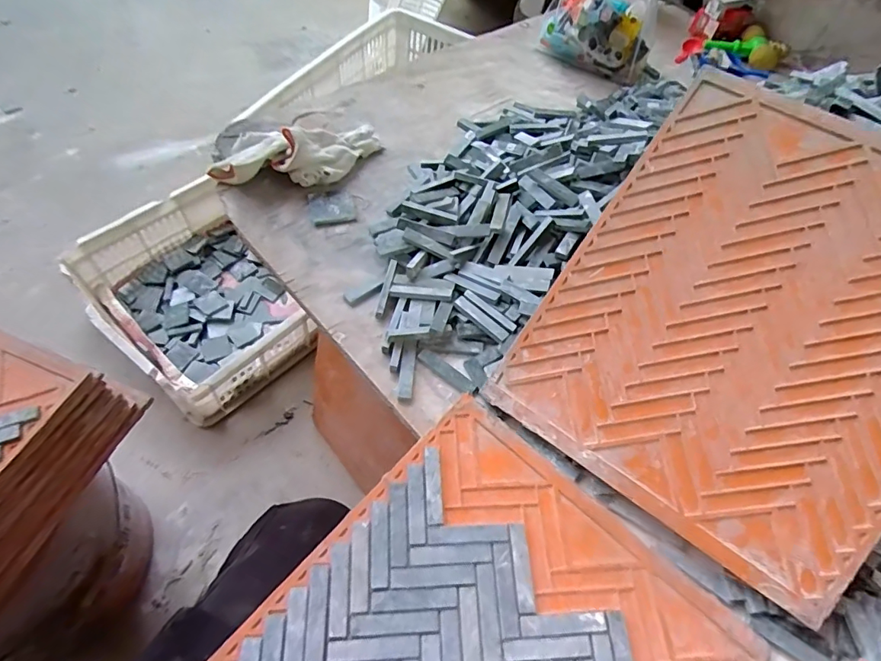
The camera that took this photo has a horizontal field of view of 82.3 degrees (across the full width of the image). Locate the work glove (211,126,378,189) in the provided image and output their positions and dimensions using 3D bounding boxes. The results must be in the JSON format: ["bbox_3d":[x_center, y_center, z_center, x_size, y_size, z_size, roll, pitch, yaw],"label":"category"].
[{"bbox_3d":[-0.147,-0.201,0.546,0.195,0.060,0.077,-20,59,-30],"label":"work glove"}]

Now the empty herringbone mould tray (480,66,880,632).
[{"bbox_3d":[0.246,-0.010,0.402,0.289,0.008,0.340,34,92,19],"label":"empty herringbone mould tray"}]

